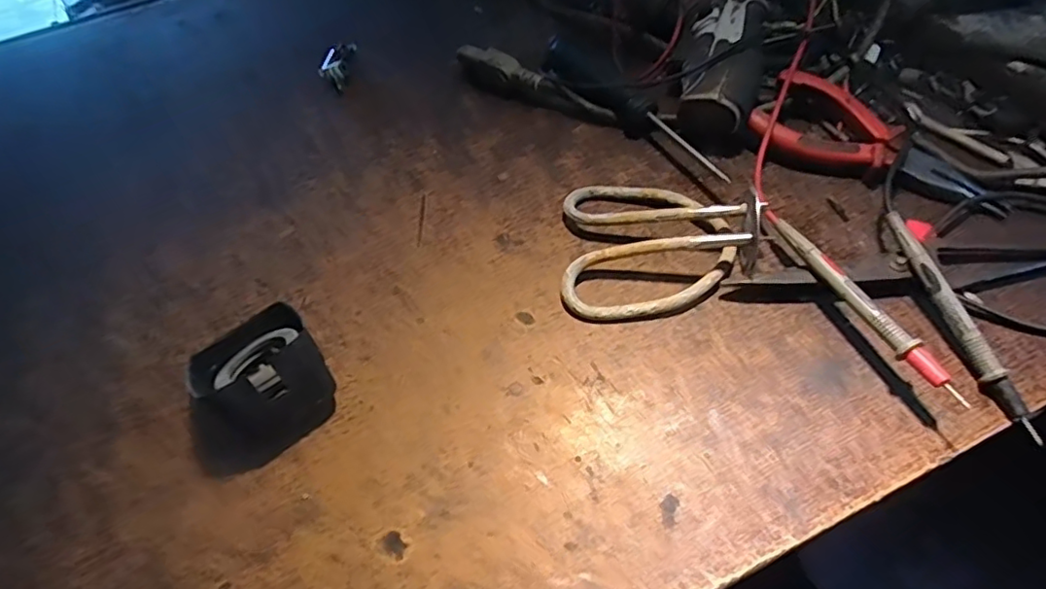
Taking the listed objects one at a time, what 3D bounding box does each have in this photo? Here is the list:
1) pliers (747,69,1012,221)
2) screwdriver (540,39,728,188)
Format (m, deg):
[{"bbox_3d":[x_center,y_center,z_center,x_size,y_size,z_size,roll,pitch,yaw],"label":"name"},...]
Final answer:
[{"bbox_3d":[0.216,-0.091,0.360,0.146,0.029,0.053,24,61,18],"label":"pliers"},{"bbox_3d":[0.066,-0.130,0.396,0.036,0.027,0.161,-30,59,-16],"label":"screwdriver"}]

